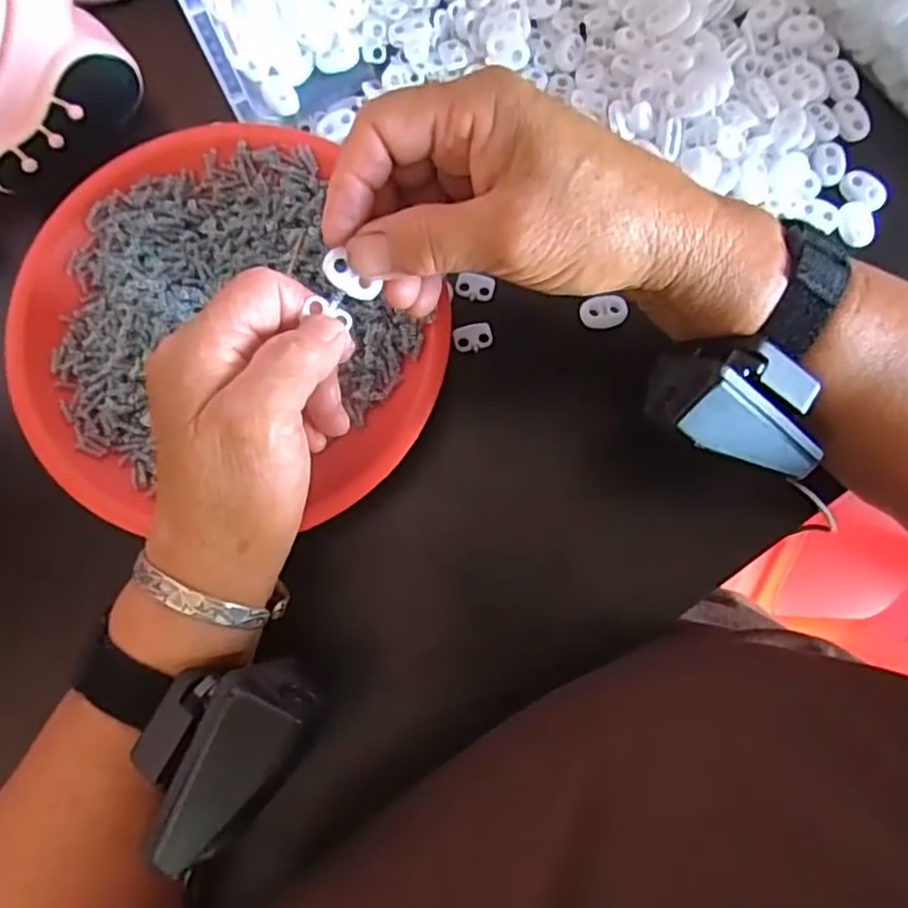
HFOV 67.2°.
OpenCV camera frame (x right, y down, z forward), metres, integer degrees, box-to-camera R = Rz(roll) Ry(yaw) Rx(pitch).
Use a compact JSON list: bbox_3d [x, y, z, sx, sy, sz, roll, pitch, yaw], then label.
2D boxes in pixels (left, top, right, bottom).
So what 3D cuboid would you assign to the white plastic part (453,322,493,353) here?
[{"bbox_3d":[0.010,-0.057,0.332,0.019,0.004,0.014,-10,79,-3],"label":"white plastic part"}]

